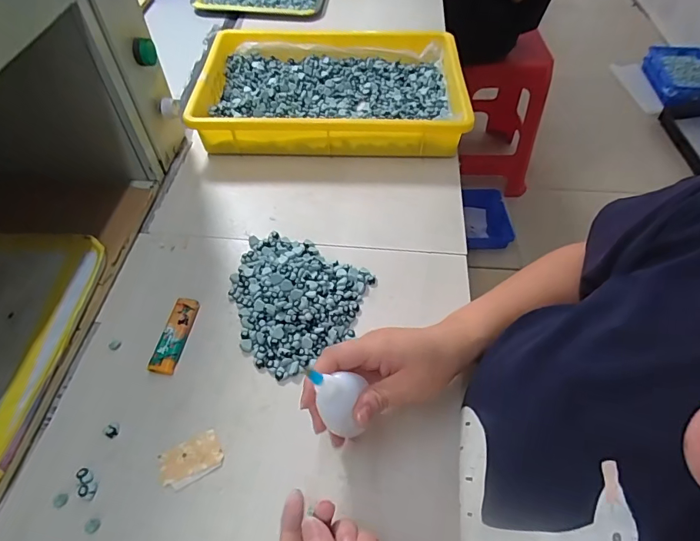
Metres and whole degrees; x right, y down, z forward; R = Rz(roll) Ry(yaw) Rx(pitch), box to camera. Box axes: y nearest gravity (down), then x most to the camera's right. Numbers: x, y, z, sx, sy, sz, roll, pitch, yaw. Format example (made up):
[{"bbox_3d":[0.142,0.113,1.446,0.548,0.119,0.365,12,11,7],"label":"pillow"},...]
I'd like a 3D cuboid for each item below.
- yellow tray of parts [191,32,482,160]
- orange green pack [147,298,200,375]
[{"bbox_3d":[-0.025,-0.264,0.624,0.361,0.057,0.241,0,54,1],"label":"yellow tray of parts"},{"bbox_3d":[-0.171,0.062,0.420,0.024,0.010,0.078,5,54,5],"label":"orange green pack"}]

